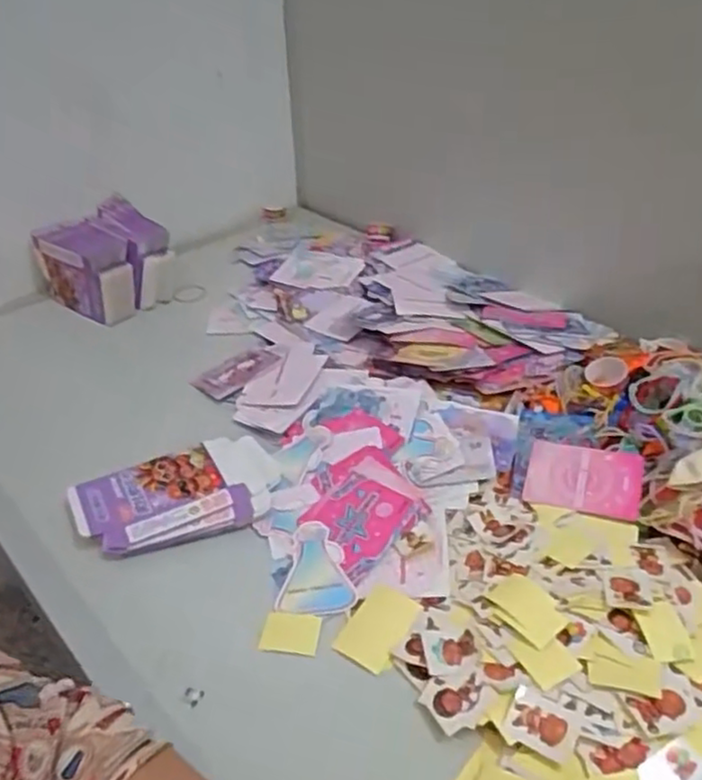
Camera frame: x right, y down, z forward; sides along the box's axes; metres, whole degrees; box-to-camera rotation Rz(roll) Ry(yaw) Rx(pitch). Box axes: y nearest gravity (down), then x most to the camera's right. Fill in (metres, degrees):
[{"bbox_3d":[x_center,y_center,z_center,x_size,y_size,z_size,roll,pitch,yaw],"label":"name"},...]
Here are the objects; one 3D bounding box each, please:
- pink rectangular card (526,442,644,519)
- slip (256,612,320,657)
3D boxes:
[{"bbox_3d":[0.187,0.070,0.553,0.086,0.010,0.062,11,44,19],"label":"pink rectangular card"},{"bbox_3d":[-0.043,0.170,0.481,0.039,0.004,0.031,5,37,9],"label":"slip"}]

